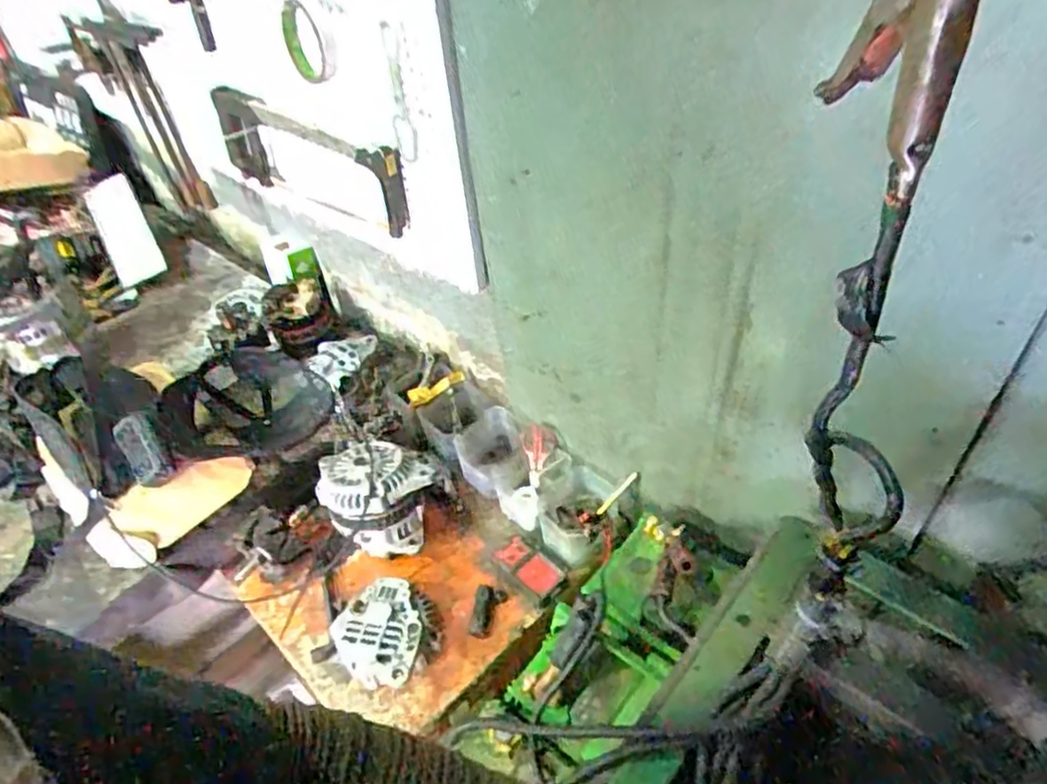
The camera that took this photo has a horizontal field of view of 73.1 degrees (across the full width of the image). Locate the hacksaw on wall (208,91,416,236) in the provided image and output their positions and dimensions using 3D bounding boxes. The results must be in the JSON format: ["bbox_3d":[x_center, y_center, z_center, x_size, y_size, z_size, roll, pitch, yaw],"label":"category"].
[{"bbox_3d":[-0.300,-0.311,0.987,0.394,0.162,0.033,27,55,28],"label":"hacksaw on wall"}]

